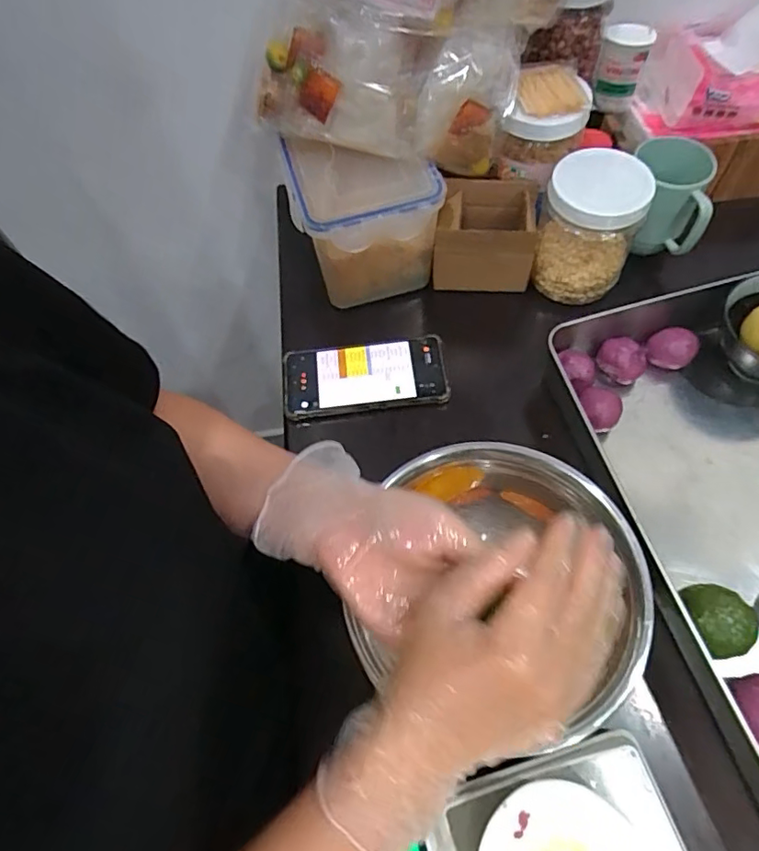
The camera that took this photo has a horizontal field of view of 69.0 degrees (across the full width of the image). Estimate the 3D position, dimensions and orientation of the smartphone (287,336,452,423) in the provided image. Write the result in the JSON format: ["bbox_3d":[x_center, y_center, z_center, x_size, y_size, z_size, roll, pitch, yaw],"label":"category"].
[{"bbox_3d":[-0.015,-0.048,0.558,0.162,0.012,0.075,-6,61,0],"label":"smartphone"}]

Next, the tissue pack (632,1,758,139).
[{"bbox_3d":[0.383,-0.383,0.570,0.203,0.108,0.117,-3,61,2],"label":"tissue pack"}]

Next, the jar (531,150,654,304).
[{"bbox_3d":[0.206,-0.197,0.551,0.085,0.114,0.089,-2,61,3],"label":"jar"}]

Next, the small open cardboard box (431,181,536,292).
[{"bbox_3d":[0.110,-0.192,0.573,0.099,0.087,0.070,7,62,8],"label":"small open cardboard box"}]

